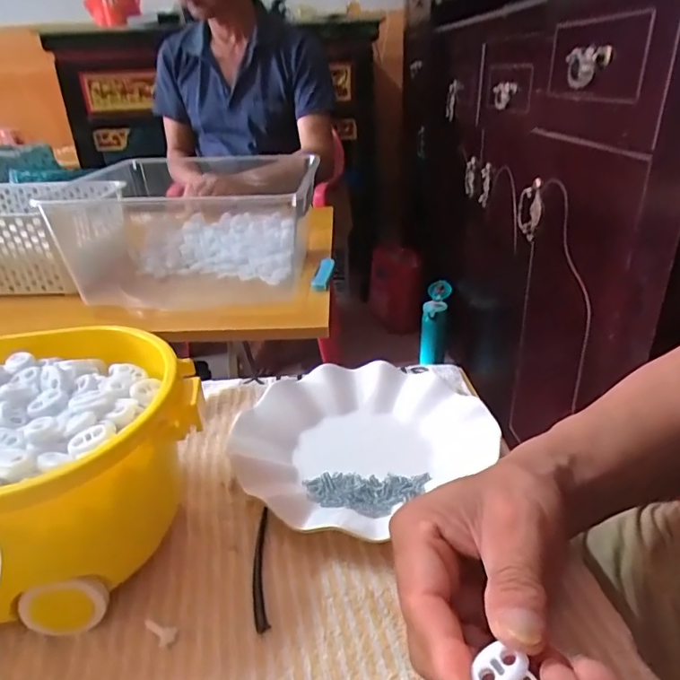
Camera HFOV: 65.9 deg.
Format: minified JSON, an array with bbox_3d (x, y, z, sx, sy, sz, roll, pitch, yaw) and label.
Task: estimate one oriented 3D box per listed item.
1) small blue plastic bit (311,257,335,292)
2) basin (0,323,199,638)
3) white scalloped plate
[{"bbox_3d":[-0.023,-0.093,0.727,0.025,0.011,0.089,1,28,7],"label":"small blue plastic bit"},{"bbox_3d":[-0.202,0.081,0.302,0.235,0.108,0.164,-8,28,-11],"label":"basin"},{"bbox_3d":[0.013,0.070,0.395,0.180,0.020,0.180,-2,27,1],"label":"white scalloped plate"}]

